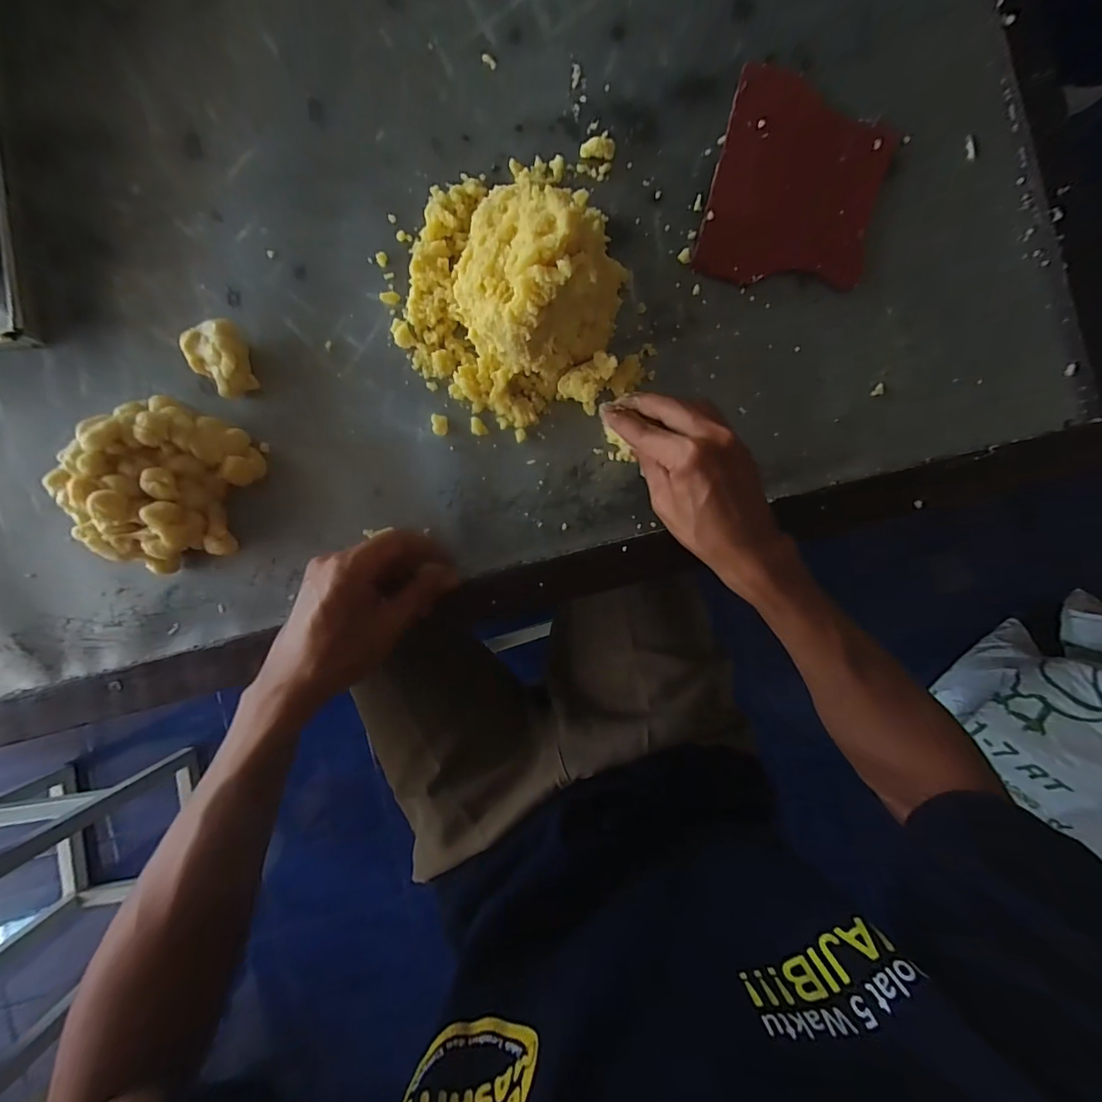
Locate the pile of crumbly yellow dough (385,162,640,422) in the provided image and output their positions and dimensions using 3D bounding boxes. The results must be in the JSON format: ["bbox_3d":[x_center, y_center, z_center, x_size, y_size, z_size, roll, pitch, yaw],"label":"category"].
[{"bbox_3d":[-0.019,-0.190,0.332,0.181,0.099,0.168,0,89,-2],"label":"pile of crumbly yellow dough"}]

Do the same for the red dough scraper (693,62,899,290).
[{"bbox_3d":[0.203,-0.300,0.391,0.134,0.006,0.172,14,89,-2],"label":"red dough scraper"}]

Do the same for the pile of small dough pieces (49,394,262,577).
[{"bbox_3d":[-0.301,-0.052,0.347,0.135,0.048,0.119,20,88,-2],"label":"pile of small dough pieces"}]

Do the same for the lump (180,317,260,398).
[{"bbox_3d":[-0.247,-0.146,0.358,0.044,0.032,0.045,0,89,-2],"label":"lump"}]

